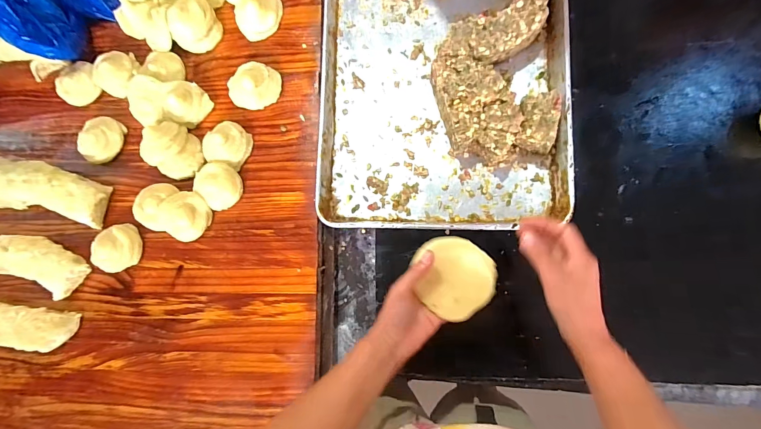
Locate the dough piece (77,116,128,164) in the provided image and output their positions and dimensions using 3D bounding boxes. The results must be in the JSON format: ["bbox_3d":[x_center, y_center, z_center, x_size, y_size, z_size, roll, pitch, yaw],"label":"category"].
[{"bbox_3d":[-0.502,-0.135,0.619,0.065,0.034,0.082,24,87,7],"label":"dough piece"}]

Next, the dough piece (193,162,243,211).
[{"bbox_3d":[-0.275,-0.053,0.576,0.070,0.030,0.079,-44,82,0],"label":"dough piece"}]

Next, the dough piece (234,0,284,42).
[{"bbox_3d":[-0.214,-0.351,0.603,0.087,0.032,0.070,-21,83,3],"label":"dough piece"}]

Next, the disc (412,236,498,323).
[{"bbox_3d":[0.091,0.079,0.440,0.104,0.015,0.097,1,95,13],"label":"disc"}]

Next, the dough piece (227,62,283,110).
[{"bbox_3d":[-0.221,-0.226,0.595,0.087,0.033,0.084,-1,84,6],"label":"dough piece"}]

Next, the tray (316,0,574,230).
[{"bbox_3d":[0.101,-0.280,0.590,0.400,0.068,0.603,1,84,3],"label":"tray"}]

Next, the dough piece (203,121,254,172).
[{"bbox_3d":[-0.262,-0.120,0.585,0.073,0.033,0.074,-1,84,6],"label":"dough piece"}]

